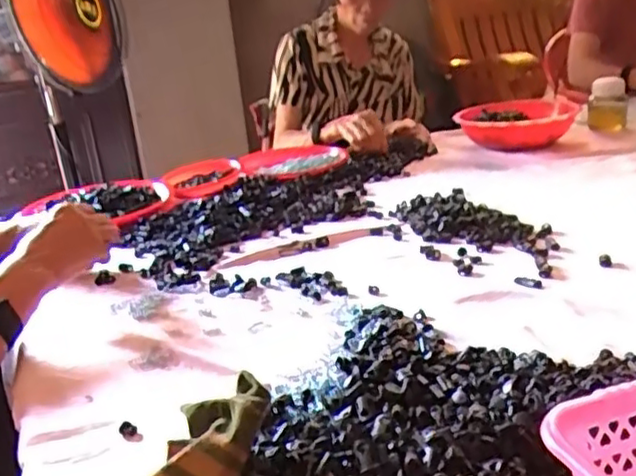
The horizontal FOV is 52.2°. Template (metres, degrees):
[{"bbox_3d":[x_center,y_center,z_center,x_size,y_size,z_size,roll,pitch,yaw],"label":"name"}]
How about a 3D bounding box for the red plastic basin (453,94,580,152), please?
[{"bbox_3d":[0.409,-0.242,1.357,0.238,0.071,0.241,-5,21,7],"label":"red plastic basin"}]

